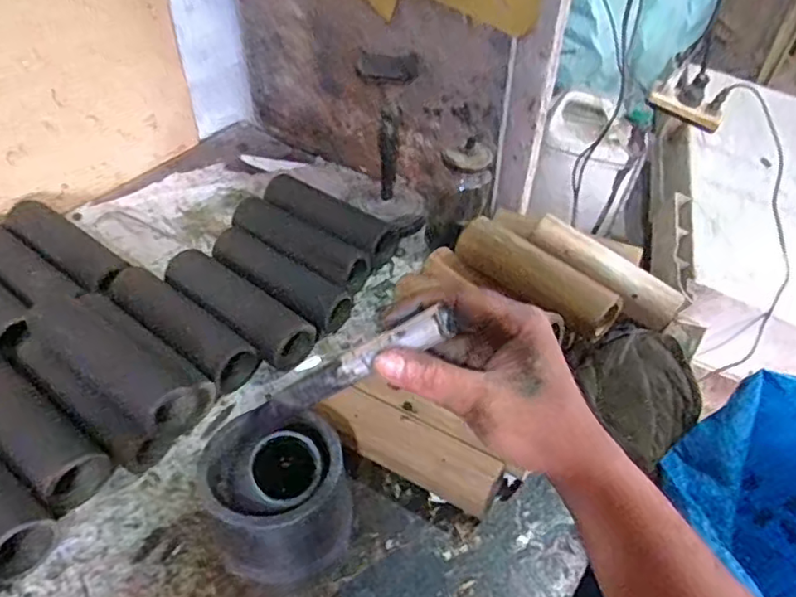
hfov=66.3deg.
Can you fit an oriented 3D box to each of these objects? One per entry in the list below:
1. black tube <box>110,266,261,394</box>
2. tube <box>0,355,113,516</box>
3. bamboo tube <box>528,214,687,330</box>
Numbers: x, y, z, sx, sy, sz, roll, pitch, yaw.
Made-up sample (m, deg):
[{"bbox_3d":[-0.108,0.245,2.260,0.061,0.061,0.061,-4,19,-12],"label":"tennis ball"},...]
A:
[{"bbox_3d":[-0.224,0.032,0.627,0.187,0.053,0.057,27,48,27],"label":"black tube"},{"bbox_3d":[-0.333,0.113,0.544,0.195,0.044,0.059,27,48,28],"label":"tube"},{"bbox_3d":[0.227,-0.033,0.668,0.171,0.035,0.046,37,51,13],"label":"bamboo tube"}]

